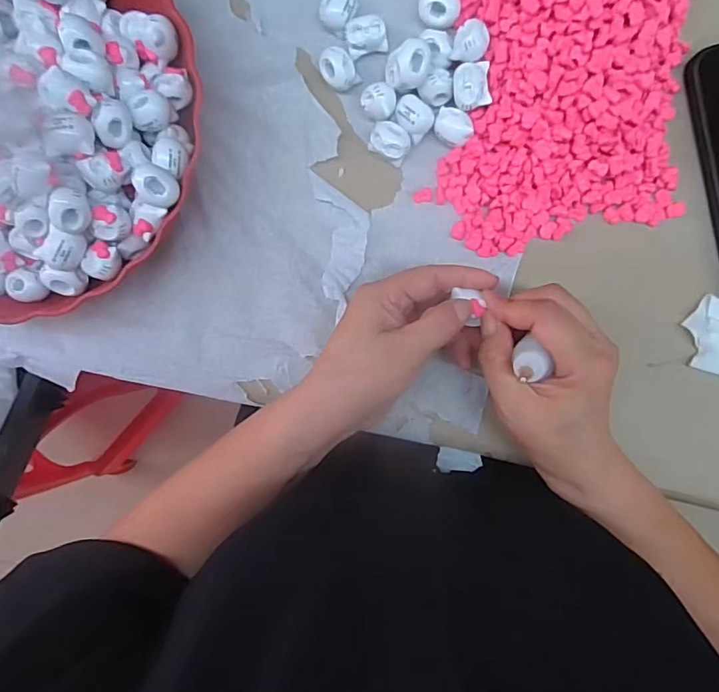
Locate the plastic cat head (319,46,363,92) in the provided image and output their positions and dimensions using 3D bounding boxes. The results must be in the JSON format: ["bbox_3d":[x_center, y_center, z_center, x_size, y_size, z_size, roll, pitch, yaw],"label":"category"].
[{"bbox_3d":[-0.013,-0.174,0.316,0.020,0.017,0.024,-26,92,4],"label":"plastic cat head"}]

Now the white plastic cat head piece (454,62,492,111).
[{"bbox_3d":[0.069,-0.158,0.303,0.022,0.011,0.025,-10,93,3],"label":"white plastic cat head piece"}]

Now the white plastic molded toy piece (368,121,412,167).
[{"bbox_3d":[0.020,-0.128,0.318,0.025,0.019,0.021,44,94,-1],"label":"white plastic molded toy piece"}]

